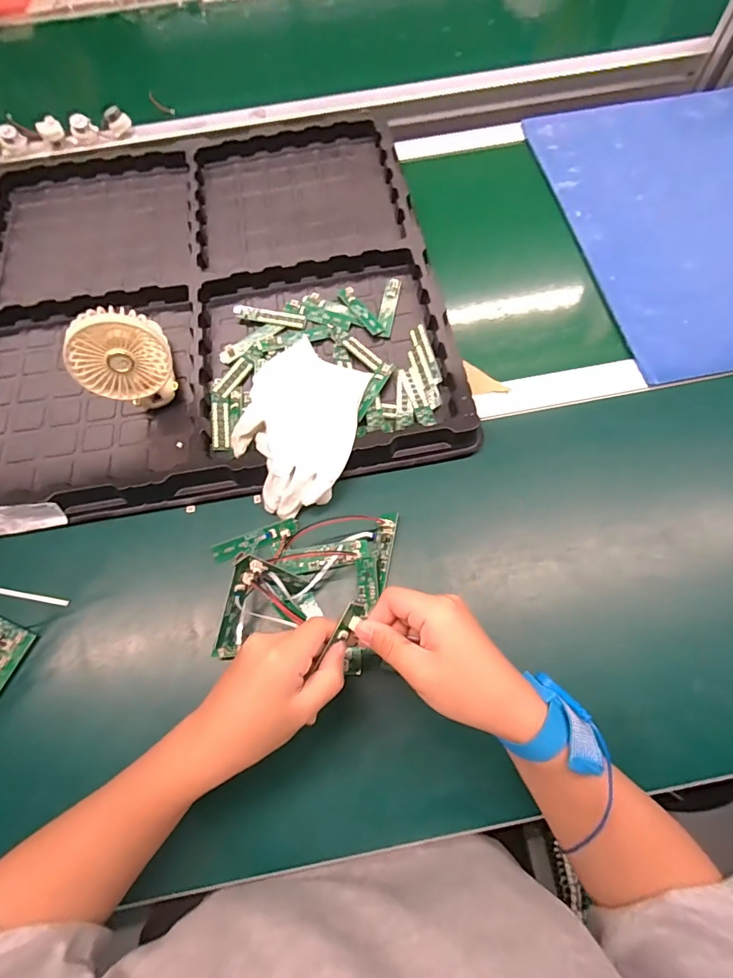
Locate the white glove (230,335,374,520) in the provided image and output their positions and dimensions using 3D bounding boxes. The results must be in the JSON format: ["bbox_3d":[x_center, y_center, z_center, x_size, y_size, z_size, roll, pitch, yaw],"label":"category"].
[{"bbox_3d":[-0.070,-0.065,0.455,0.121,0.036,0.183,10,68,6],"label":"white glove"}]

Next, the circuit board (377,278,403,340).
[{"bbox_3d":[0.026,-0.214,0.529,0.019,0.007,0.085,10,68,6],"label":"circuit board"}]

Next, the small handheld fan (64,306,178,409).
[{"bbox_3d":[-0.232,-0.121,0.443,0.085,0.111,0.037,-27,69,-9],"label":"small handheld fan"}]

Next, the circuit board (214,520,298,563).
[{"bbox_3d":[-0.106,0.049,0.432,0.081,0.012,0.014,-20,68,-6],"label":"circuit board"}]

